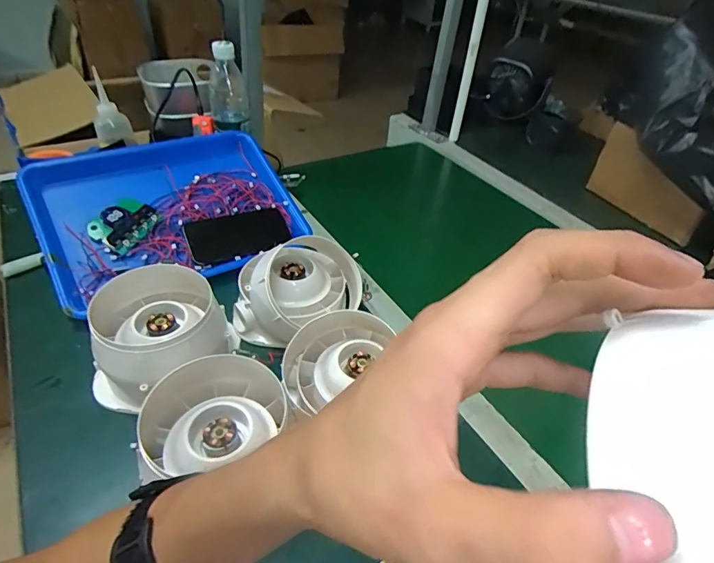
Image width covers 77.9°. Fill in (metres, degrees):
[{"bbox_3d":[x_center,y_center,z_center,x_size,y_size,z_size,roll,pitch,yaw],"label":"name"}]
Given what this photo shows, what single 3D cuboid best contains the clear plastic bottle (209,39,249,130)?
[{"bbox_3d":[-0.214,-0.319,0.733,0.060,0.137,0.054,-7,42,-15],"label":"clear plastic bottle"}]

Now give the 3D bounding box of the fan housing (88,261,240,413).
[{"bbox_3d":[-0.207,0.060,0.463,0.135,0.098,0.123,-7,42,-15],"label":"fan housing"}]

